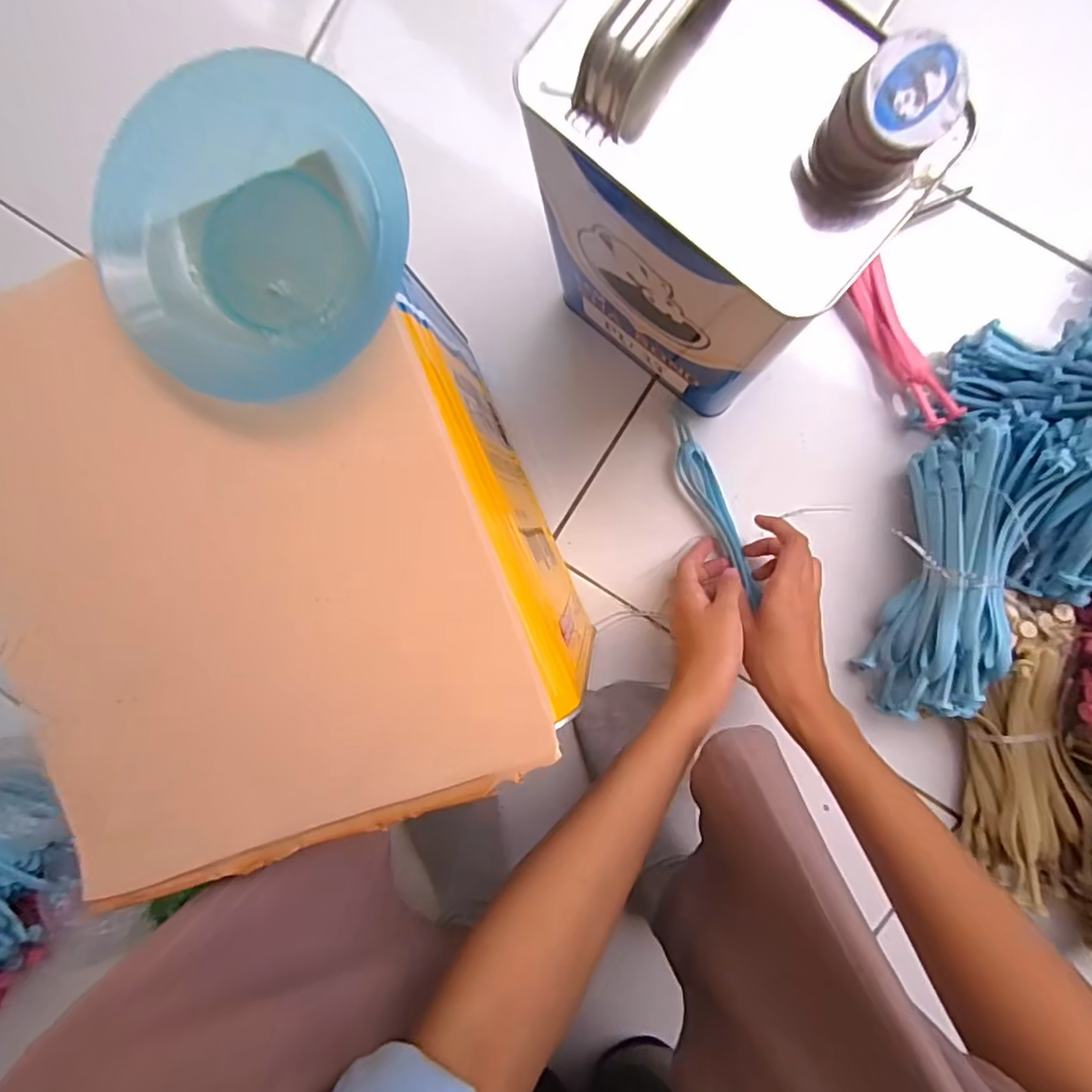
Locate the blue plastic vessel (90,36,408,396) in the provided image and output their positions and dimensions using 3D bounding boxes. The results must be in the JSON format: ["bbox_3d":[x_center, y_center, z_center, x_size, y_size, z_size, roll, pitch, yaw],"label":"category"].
[{"bbox_3d":[-0.120,-0.129,0.240,0.124,0.029,0.118,0,93,6],"label":"blue plastic vessel"}]

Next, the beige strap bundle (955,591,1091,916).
[{"bbox_3d":[0.355,0.154,0.432,0.068,0.037,0.230,-5,92,7],"label":"beige strap bundle"}]

